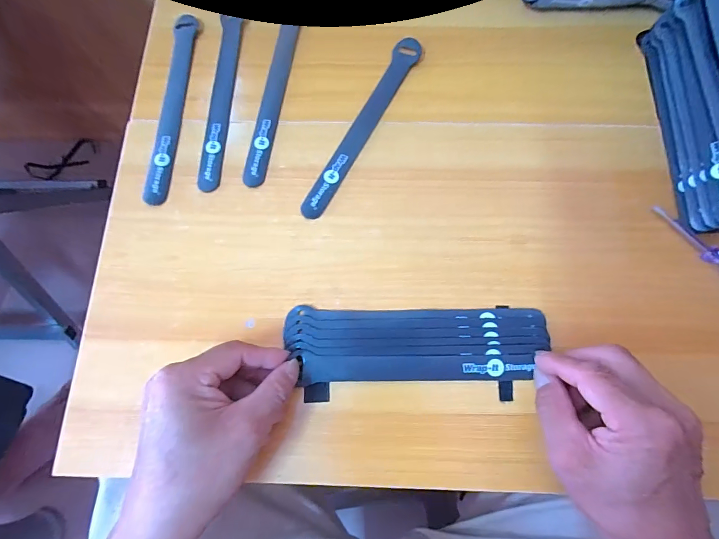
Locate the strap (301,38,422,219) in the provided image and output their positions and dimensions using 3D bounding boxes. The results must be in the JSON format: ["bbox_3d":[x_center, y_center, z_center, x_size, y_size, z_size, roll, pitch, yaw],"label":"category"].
[{"bbox_3d":[0.004,-0.130,0.335,0.023,0.006,0.196,28,79,0],"label":"strap"}]

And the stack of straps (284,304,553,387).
[{"bbox_3d":[0.044,0.057,0.285,0.195,0.011,0.055,-1,76,1],"label":"stack of straps"}]

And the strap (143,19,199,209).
[{"bbox_3d":[-0.174,-0.154,0.345,0.021,0.005,0.197,2,76,1],"label":"strap"}]

